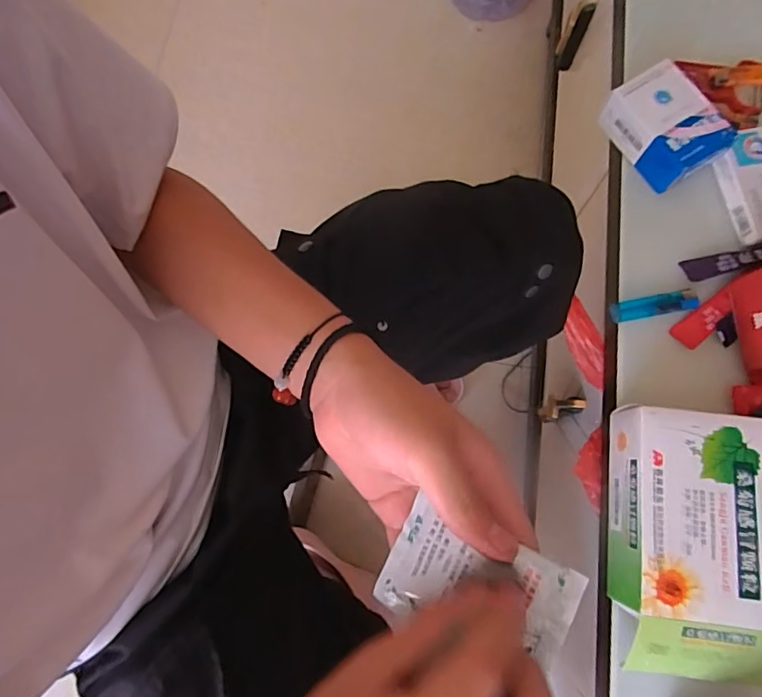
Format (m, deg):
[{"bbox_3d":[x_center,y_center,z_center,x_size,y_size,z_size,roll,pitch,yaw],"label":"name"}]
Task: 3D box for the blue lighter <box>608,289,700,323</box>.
[{"bbox_3d":[0.255,-0.039,0.485,0.077,0.011,0.019,-8,77,0],"label":"blue lighter"}]

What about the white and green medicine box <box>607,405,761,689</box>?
[{"bbox_3d":[0.243,0.148,0.399,0.120,0.044,0.194,6,77,3],"label":"white and green medicine box"}]

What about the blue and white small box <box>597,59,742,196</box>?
[{"bbox_3d":[0.274,-0.213,0.500,0.070,0.045,0.106,-35,78,-6],"label":"blue and white small box"}]

